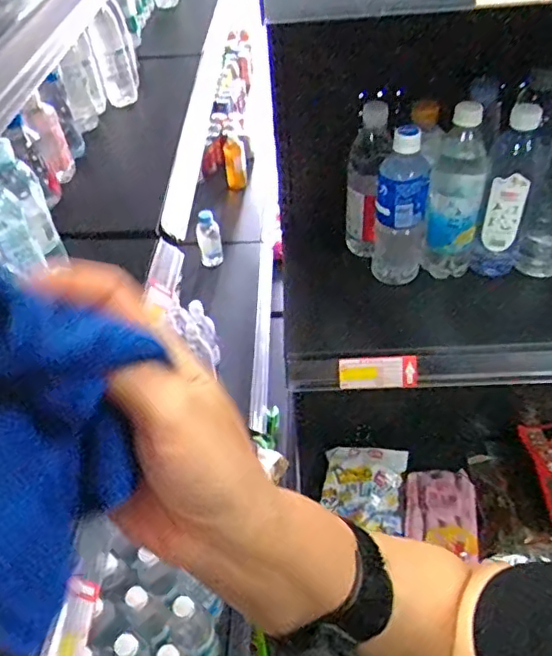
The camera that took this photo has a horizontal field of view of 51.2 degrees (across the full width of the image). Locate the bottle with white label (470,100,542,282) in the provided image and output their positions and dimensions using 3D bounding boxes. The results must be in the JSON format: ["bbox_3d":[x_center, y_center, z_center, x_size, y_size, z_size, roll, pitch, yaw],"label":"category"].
[{"bbox_3d":[0.287,-0.164,0.709,0.058,0.221,0.054,17,51,19],"label":"bottle with white label"}]

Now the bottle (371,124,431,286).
[{"bbox_3d":[0.165,-0.154,0.757,0.065,0.226,0.057,6,48,10],"label":"bottle"}]

